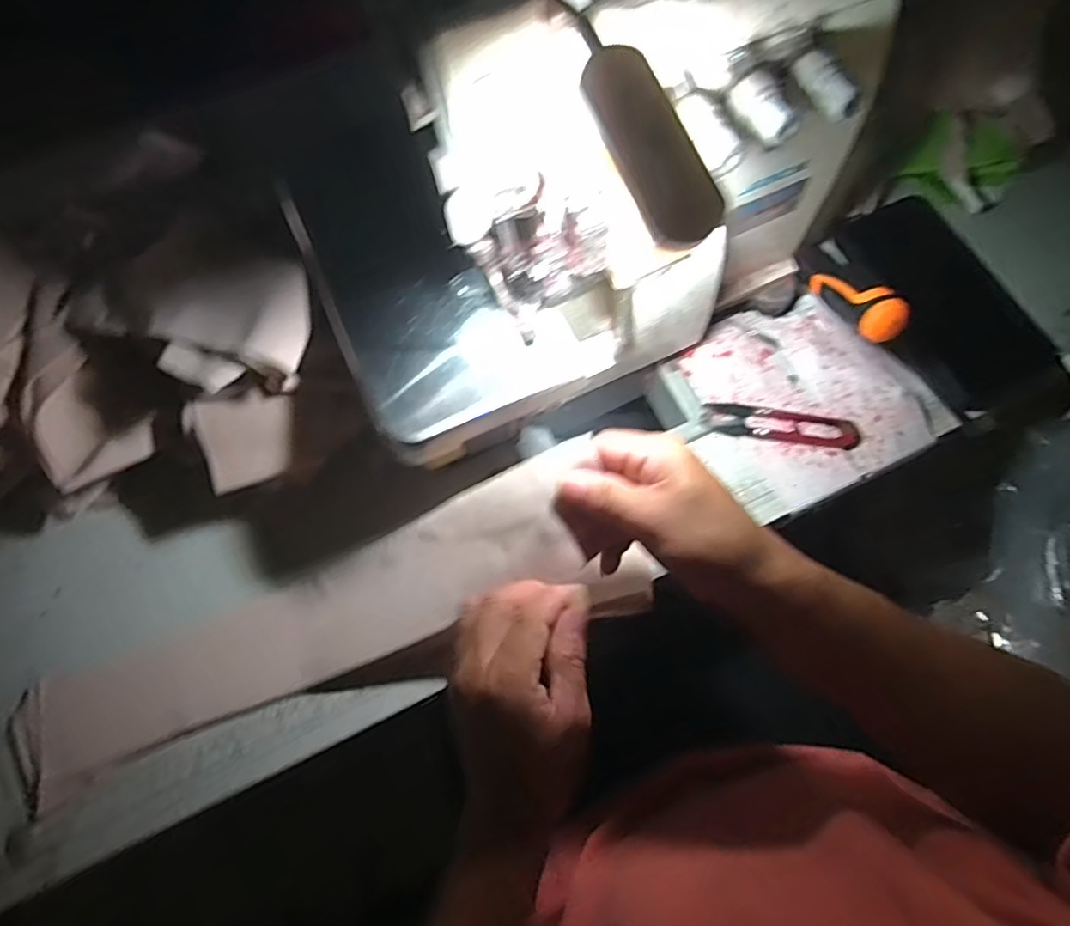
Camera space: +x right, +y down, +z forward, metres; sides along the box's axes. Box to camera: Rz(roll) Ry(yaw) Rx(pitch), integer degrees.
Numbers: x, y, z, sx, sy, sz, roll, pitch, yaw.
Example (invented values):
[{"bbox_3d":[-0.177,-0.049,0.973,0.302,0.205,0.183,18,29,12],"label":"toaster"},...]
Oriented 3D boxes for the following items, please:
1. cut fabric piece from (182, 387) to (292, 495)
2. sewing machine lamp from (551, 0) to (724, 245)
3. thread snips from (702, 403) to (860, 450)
[{"bbox_3d":[-0.173,-0.015,0.381,0.056,0.004,0.053,-19,94,-12],"label":"cut fabric piece"},{"bbox_3d":[0.036,-0.131,0.236,0.028,0.018,0.103,-30,93,-10],"label":"sewing machine lamp"},{"bbox_3d":[0.170,-0.025,0.437,0.105,0.005,0.023,10,73,2],"label":"thread snips"}]

